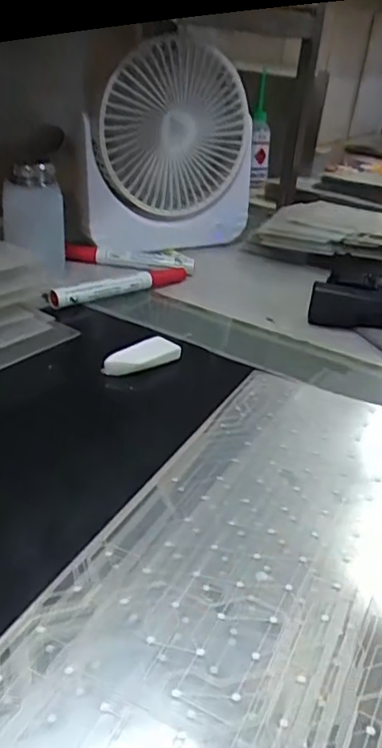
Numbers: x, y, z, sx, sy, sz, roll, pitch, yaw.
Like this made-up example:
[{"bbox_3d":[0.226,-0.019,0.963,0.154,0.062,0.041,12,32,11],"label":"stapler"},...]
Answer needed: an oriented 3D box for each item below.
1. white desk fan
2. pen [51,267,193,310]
[{"bbox_3d":[-0.023,-0.223,0.608,0.182,0.185,0.059,-12,33,-29],"label":"white desk fan"},{"bbox_3d":[-0.059,-0.080,0.531,0.150,0.017,0.015,-22,39,-40],"label":"pen"}]

